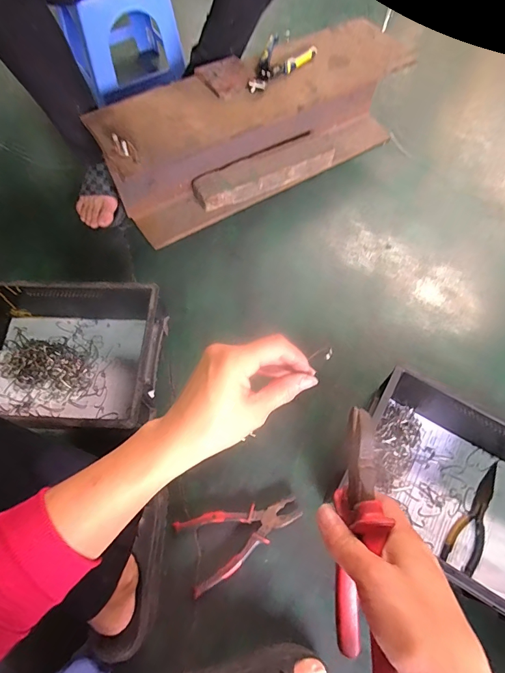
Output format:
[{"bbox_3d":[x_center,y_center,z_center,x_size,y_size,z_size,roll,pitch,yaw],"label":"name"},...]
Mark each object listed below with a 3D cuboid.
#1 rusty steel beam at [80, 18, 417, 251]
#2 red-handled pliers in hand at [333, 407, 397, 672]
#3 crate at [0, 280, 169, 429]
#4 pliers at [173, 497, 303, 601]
[{"bbox_3d":[0.013,-0.470,0.884,0.702,0.249,0.210,-30,68,-15],"label":"rusty steel beam"},{"bbox_3d":[0.074,0.146,0.258,0.025,0.088,0.185,-2,92,-3],"label":"red-handled pliers in hand"},{"bbox_3d":[-0.327,0.021,0.669,0.337,0.132,0.228,8,64,2],"label":"crate"},{"bbox_3d":[-0.015,0.309,0.596,0.187,0.020,0.097,-18,66,-11],"label":"pliers"}]

